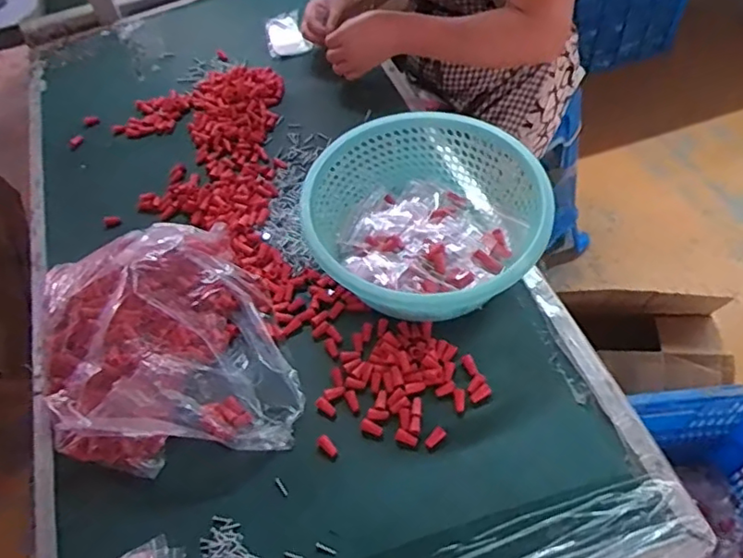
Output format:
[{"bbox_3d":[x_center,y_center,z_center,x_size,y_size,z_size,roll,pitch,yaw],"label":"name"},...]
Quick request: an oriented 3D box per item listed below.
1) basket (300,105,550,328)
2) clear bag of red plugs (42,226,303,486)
[{"bbox_3d":[0.071,-0.063,0.710,0.260,0.123,0.267,-38,58,-18],"label":"basket"},{"bbox_3d":[-0.248,0.064,0.674,0.269,0.092,0.312,-19,54,-7],"label":"clear bag of red plugs"}]

